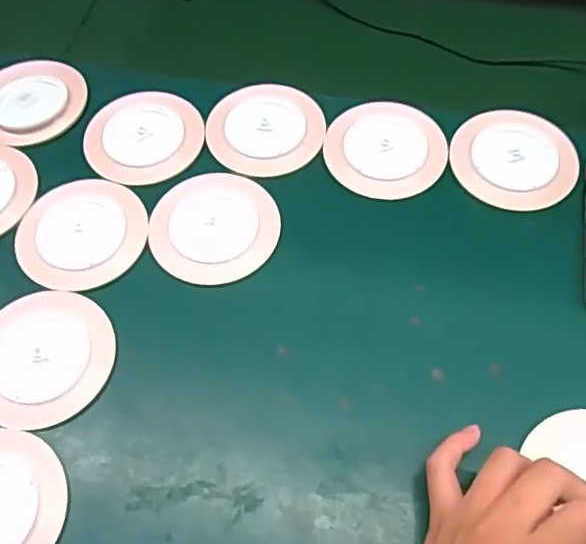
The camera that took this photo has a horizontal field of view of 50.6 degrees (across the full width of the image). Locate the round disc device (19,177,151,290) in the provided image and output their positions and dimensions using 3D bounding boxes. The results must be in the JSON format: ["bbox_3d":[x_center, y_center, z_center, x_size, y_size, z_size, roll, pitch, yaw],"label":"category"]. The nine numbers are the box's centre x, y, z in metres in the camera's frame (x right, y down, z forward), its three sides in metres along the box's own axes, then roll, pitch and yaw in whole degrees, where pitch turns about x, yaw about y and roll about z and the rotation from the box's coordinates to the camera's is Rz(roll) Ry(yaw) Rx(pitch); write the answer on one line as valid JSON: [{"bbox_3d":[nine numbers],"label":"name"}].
[{"bbox_3d":[-0.166,-0.032,0.487,0.096,0.007,0.098,-1,62,1],"label":"round disc device"}]

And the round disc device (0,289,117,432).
[{"bbox_3d":[-0.178,0.058,0.435,0.094,0.011,0.098,-1,62,1],"label":"round disc device"}]

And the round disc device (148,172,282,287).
[{"bbox_3d":[-0.062,-0.038,0.486,0.099,0.007,0.099,-1,62,1],"label":"round disc device"}]

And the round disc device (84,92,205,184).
[{"bbox_3d":[-0.128,-0.118,0.531,0.098,0.009,0.086,-16,63,-7],"label":"round disc device"}]

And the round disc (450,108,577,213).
[{"bbox_3d":[0.181,-0.093,0.507,0.097,0.014,0.092,-1,62,1],"label":"round disc"}]

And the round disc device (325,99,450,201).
[{"bbox_3d":[0.078,-0.105,0.519,0.098,0.007,0.096,-1,62,1],"label":"round disc device"}]

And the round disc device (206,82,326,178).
[{"bbox_3d":[-0.024,-0.125,0.534,0.098,0.004,0.096,-1,62,1],"label":"round disc device"}]

